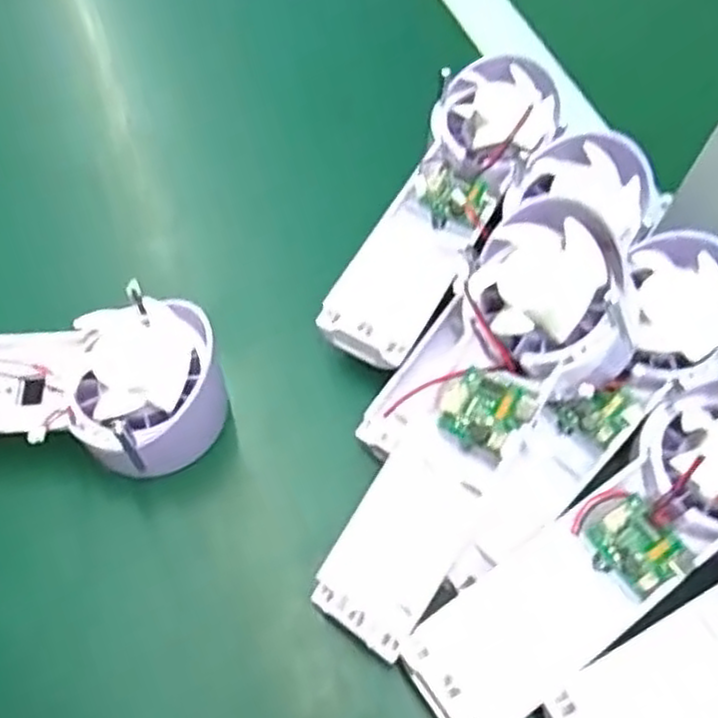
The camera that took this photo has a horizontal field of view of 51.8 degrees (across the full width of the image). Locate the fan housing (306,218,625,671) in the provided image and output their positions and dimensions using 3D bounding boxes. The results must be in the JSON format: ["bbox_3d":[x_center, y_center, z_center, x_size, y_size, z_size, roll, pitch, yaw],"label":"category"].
[{"bbox_3d":[0.046,0.022,0.282,0.064,0.037,0.182,31,88,14],"label":"fan housing"}]

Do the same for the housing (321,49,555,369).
[{"bbox_3d":[0.044,-0.073,0.348,0.063,0.032,0.178,21,62,8],"label":"housing"}]

